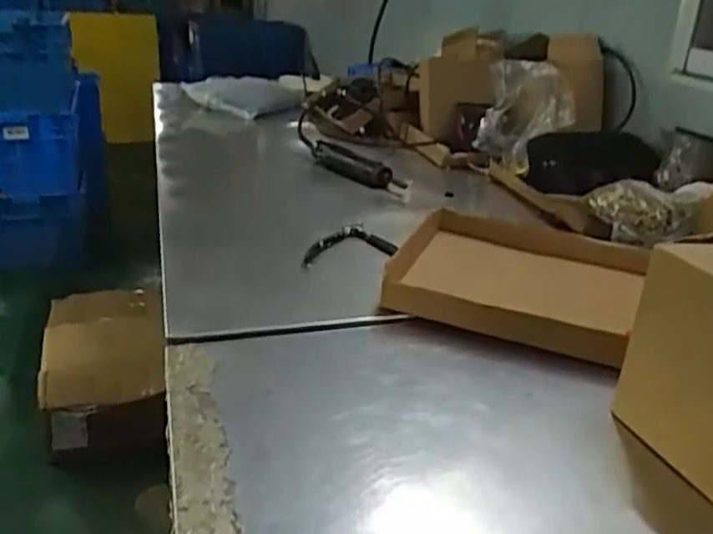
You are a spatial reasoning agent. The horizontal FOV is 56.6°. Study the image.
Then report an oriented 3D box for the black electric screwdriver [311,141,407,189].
[{"bbox_3d":[-0.007,-0.172,1.126,0.048,0.050,0.226,-19,32,-41],"label":"black electric screwdriver"}]

